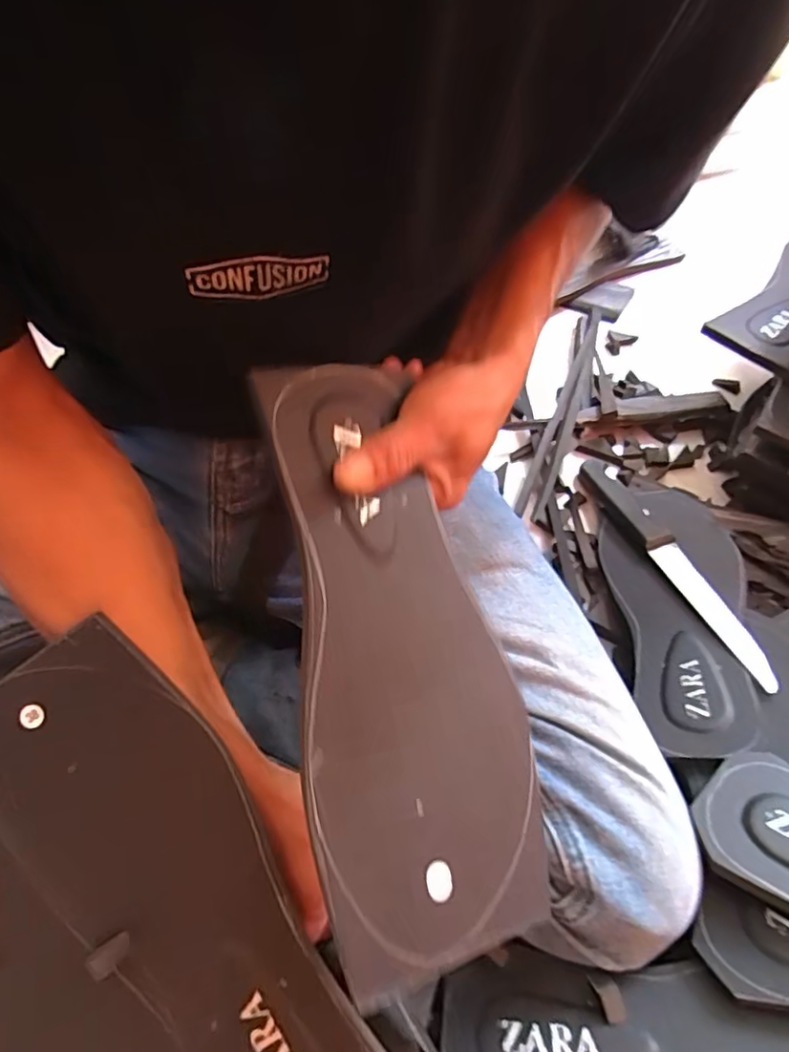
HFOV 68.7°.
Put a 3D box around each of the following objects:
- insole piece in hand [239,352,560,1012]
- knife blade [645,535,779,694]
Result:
[{"bbox_3d":[0.001,0.047,0.257,0.097,0.015,0.253,-7,75,-21],"label":"insole piece in hand"},{"bbox_3d":[0.233,0.059,0.429,0.022,0.005,0.147,-31,38,15],"label":"knife blade"}]

